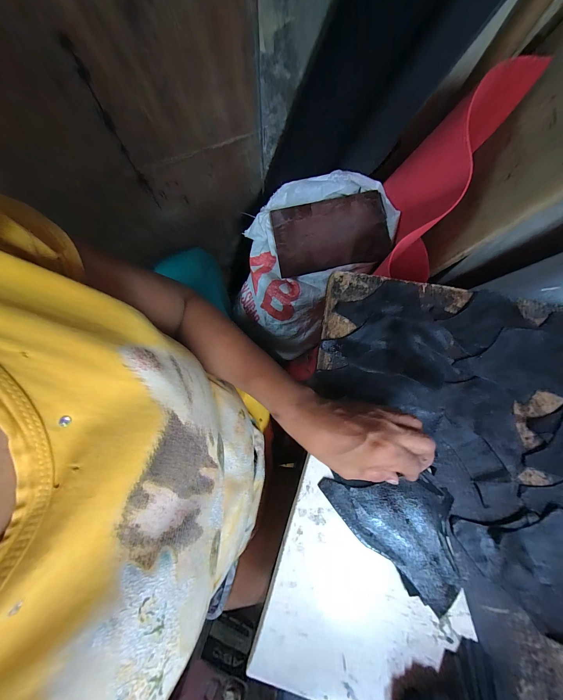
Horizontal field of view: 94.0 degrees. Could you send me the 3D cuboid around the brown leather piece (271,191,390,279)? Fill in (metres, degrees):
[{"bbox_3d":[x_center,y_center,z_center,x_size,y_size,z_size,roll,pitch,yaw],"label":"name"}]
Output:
[{"bbox_3d":[0.125,-0.297,0.673,0.280,0.022,0.181,-10,90,2],"label":"brown leather piece"}]

